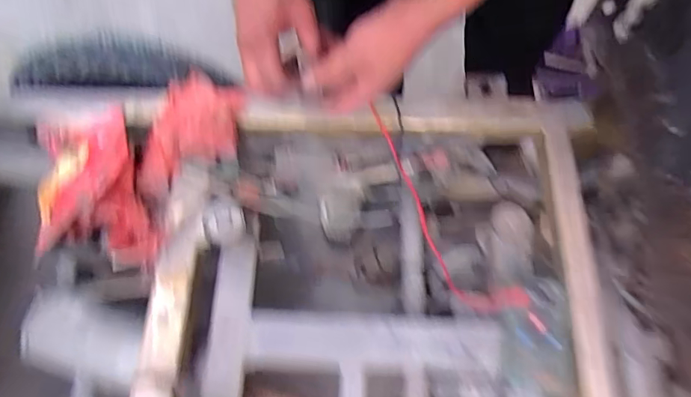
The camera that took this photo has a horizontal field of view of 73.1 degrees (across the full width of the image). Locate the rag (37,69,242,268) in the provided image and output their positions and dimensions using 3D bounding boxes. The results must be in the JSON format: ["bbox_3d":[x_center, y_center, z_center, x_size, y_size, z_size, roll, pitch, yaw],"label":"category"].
[{"bbox_3d":[-0.236,-0.047,0.524,0.172,0.071,0.248,20,67,10],"label":"rag"}]

